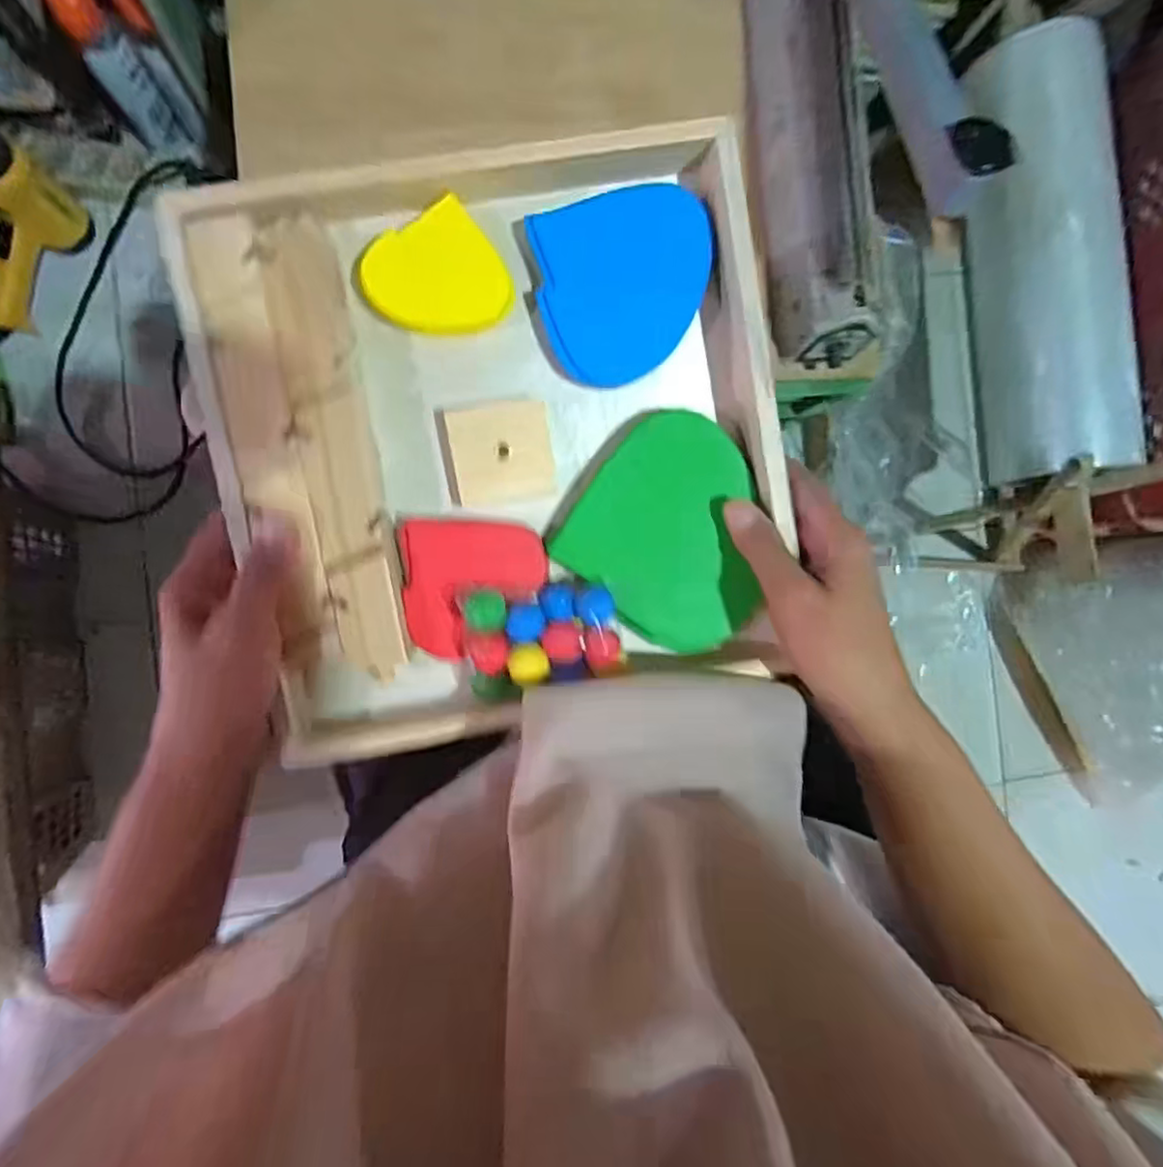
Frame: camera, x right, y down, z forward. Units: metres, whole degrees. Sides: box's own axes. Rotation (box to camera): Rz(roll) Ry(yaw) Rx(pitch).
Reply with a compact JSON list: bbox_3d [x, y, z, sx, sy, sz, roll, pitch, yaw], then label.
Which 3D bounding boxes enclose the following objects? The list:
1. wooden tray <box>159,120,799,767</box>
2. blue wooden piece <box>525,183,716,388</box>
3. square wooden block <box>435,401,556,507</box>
[{"bbox_3d":[-0.037,-0.069,0.335,0.264,0.058,0.274,-13,91,-8],"label":"wooden tray"},{"bbox_3d":[0.024,-0.149,0.334,0.090,0.006,0.085,-17,101,-1],"label":"blue wooden piece"},{"bbox_3d":[-0.042,-0.066,0.338,0.054,0.013,0.046,-11,90,-8],"label":"square wooden block"}]

